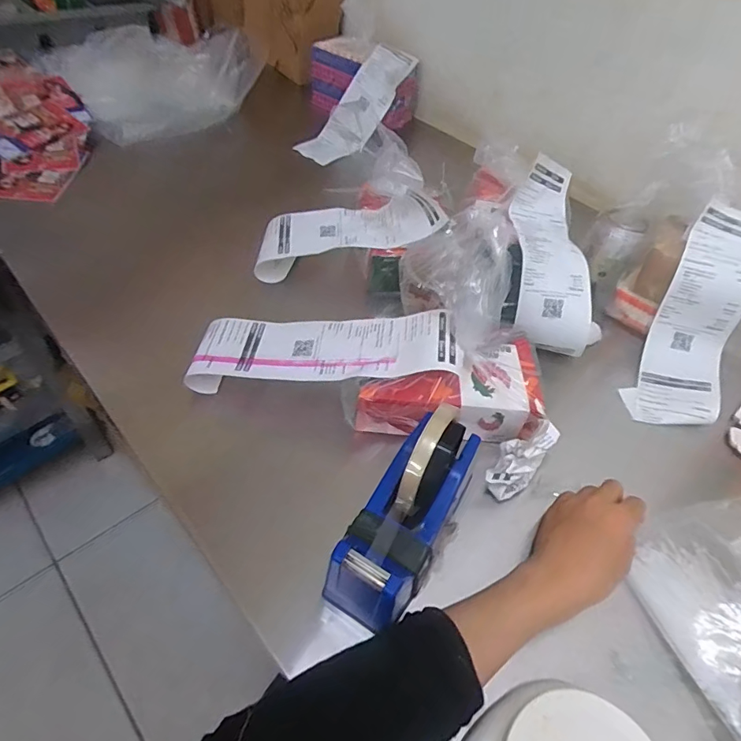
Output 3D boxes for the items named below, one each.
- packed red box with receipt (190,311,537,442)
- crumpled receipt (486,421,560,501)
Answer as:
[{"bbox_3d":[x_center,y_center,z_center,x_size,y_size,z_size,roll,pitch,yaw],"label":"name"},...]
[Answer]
[{"bbox_3d":[-0.006,-0.006,0.465,0.333,0.083,0.100,7,48,-1],"label":"packed red box with receipt"},{"bbox_3d":[0.136,0.079,0.431,0.036,0.034,0.081,41,91,26],"label":"crumpled receipt"}]

